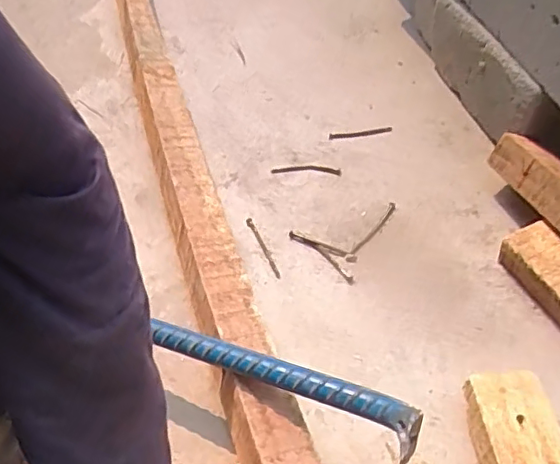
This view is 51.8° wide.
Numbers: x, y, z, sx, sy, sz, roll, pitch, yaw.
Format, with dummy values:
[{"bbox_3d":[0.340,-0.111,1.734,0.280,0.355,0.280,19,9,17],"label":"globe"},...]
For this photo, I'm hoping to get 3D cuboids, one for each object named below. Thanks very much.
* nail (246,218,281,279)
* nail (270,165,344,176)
[{"bbox_3d":[-0.017,0.016,0.582,0.007,0.005,0.079,-22,54,-12],"label":"nail"},{"bbox_3d":[0.030,-0.070,0.644,0.078,0.004,0.014,3,53,7],"label":"nail"}]

